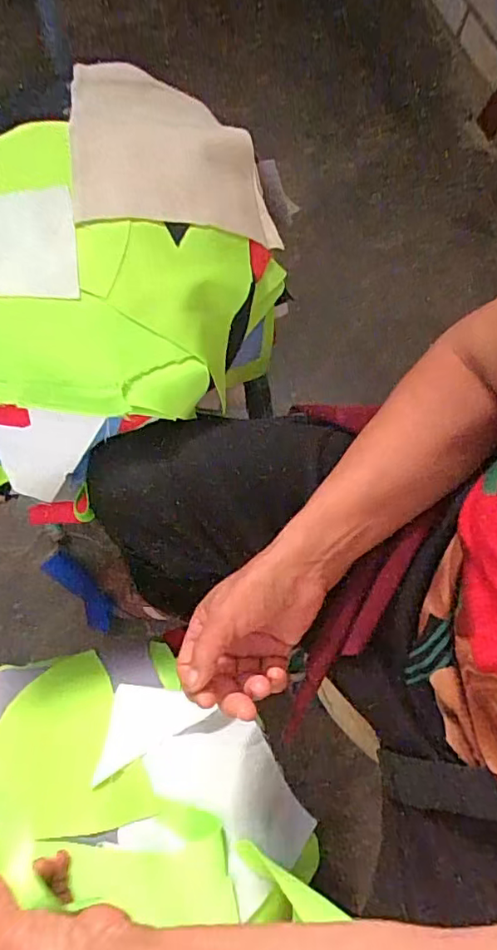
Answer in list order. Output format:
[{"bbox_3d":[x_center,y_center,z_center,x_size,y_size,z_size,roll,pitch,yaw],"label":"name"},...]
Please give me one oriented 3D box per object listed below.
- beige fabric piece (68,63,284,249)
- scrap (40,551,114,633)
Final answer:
[{"bbox_3d":[-0.071,-0.312,0.550,0.189,0.083,0.221,-13,71,-5],"label":"beige fabric piece"},{"bbox_3d":[-0.259,0.174,0.871,0.164,0.007,0.048,36,83,28],"label":"scrap"}]

